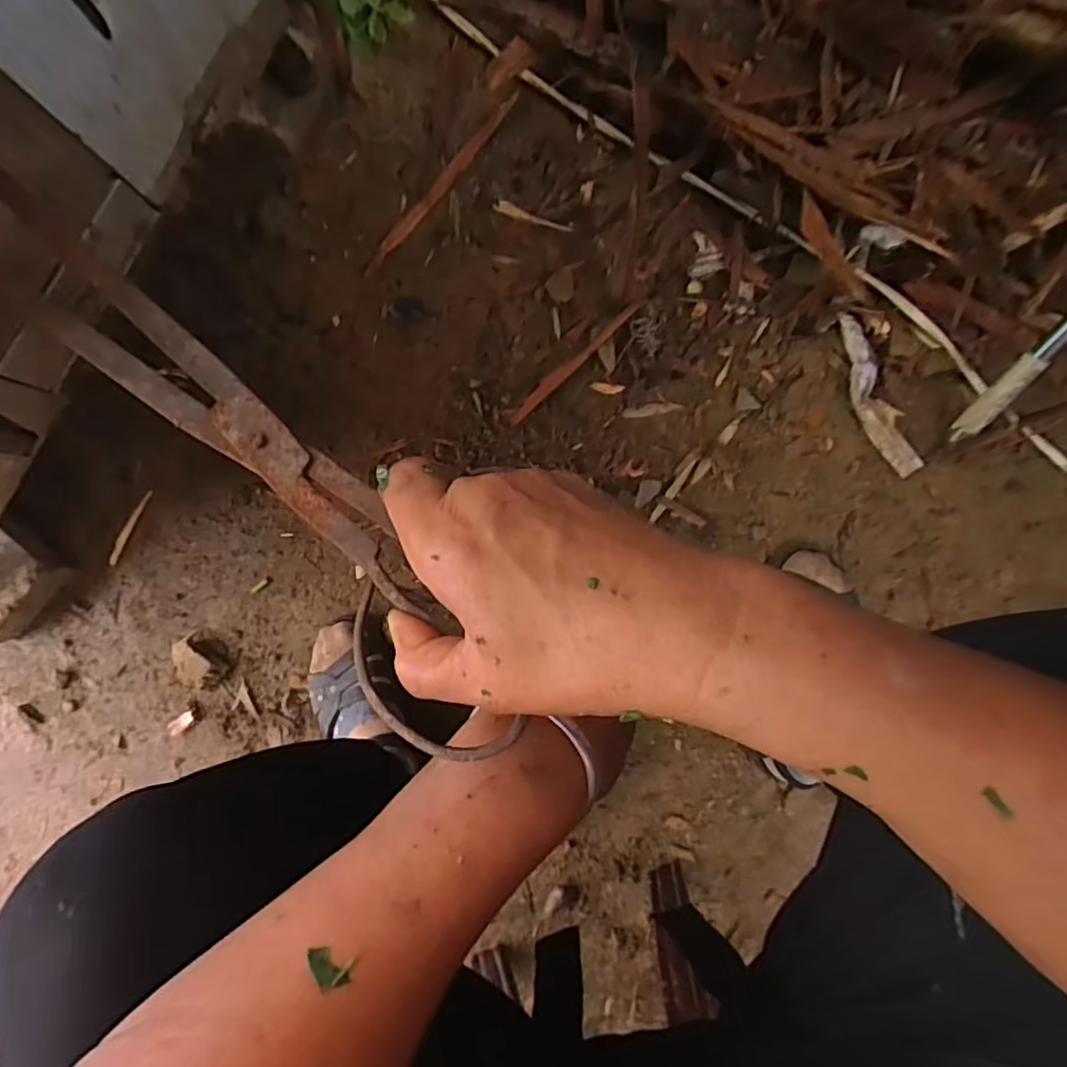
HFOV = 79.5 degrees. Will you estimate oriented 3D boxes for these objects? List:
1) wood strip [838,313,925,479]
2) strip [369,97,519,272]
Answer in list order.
[{"bbox_3d":[0.356,-0.145,0.670,0.035,0.021,0.176,-22,89,1],"label":"wood strip"},{"bbox_3d":[-0.102,-0.382,0.701,0.017,0.008,0.245,40,90,2],"label":"strip"}]

